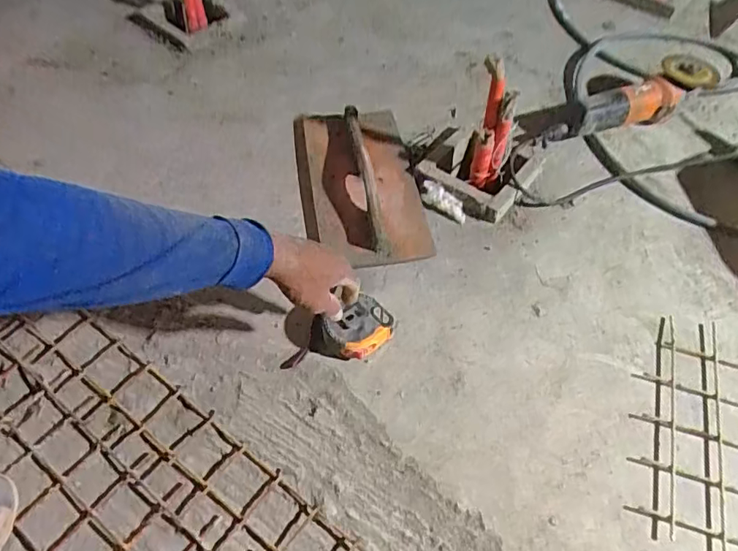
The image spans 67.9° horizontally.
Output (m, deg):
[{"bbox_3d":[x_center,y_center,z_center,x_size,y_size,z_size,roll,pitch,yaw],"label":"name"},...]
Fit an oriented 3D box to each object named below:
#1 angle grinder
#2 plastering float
[{"bbox_3d":[0.435,-0.282,0.913,0.303,0.095,0.091,-25,58,-18],"label":"angle grinder"},{"bbox_3d":[-0.017,-0.148,0.848,0.174,0.066,0.326,-9,55,-7],"label":"plastering float"}]

